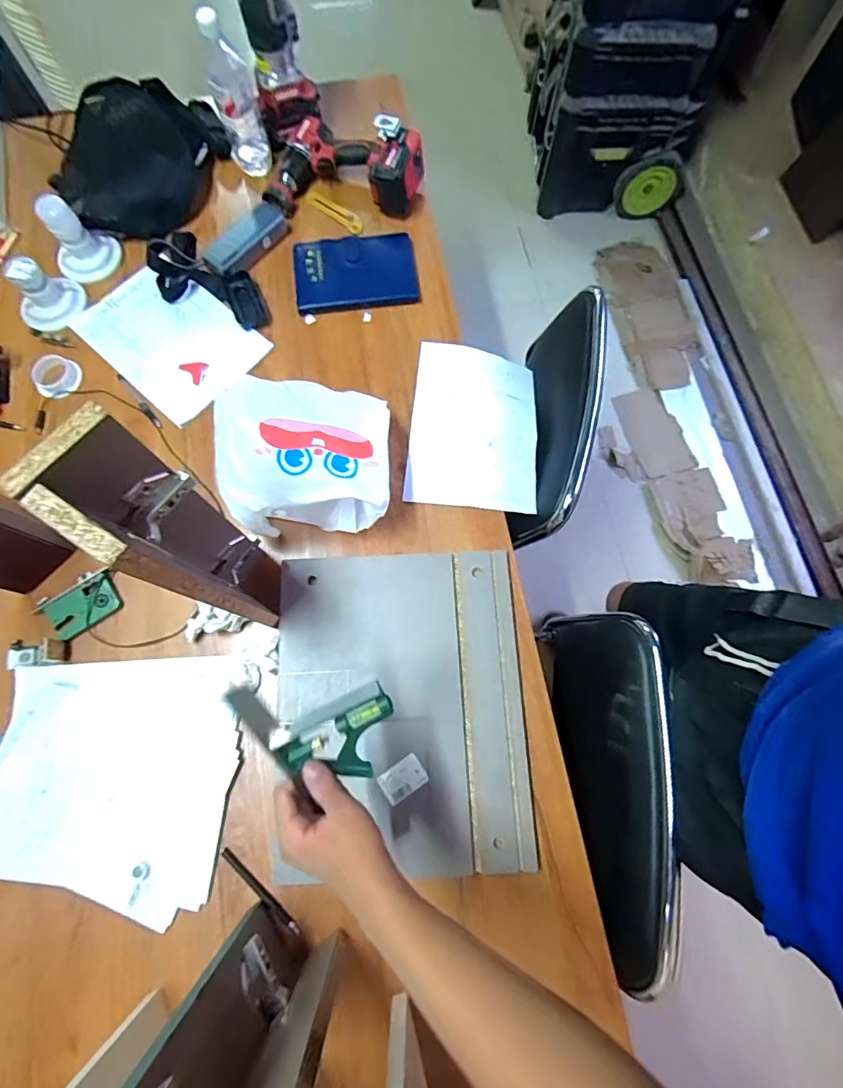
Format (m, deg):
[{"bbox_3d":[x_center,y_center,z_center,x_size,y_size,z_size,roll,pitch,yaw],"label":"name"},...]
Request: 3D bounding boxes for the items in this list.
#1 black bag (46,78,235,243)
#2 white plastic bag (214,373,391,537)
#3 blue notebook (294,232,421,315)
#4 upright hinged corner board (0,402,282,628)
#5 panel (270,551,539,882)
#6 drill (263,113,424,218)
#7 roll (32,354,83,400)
[{"bbox_3d":[-0.523,-0.721,0.888,0.308,0.092,0.278,-38,77,-10],"label":"black bag"},{"bbox_3d":[-0.160,-0.129,0.685,0.227,0.142,0.209,-5,74,-1],"label":"white plastic bag"},{"bbox_3d":[-0.116,-0.479,0.839,0.207,0.019,0.150,-6,74,-1],"label":"blue notebook"},{"bbox_3d":[-0.233,0.001,0.519,0.120,0.383,0.084,34,77,10],"label":"upright hinged corner board"},{"bbox_3d":[-0.030,0.212,0.648,0.334,0.030,0.403,-2,74,0],"label":"panel"},{"bbox_3d":[-0.146,-0.677,0.871,0.265,0.097,0.185,19,75,6],"label":"drill"},{"bbox_3d":[-0.609,-0.282,0.798,0.073,0.026,0.068,0,74,1],"label":"roll"}]

